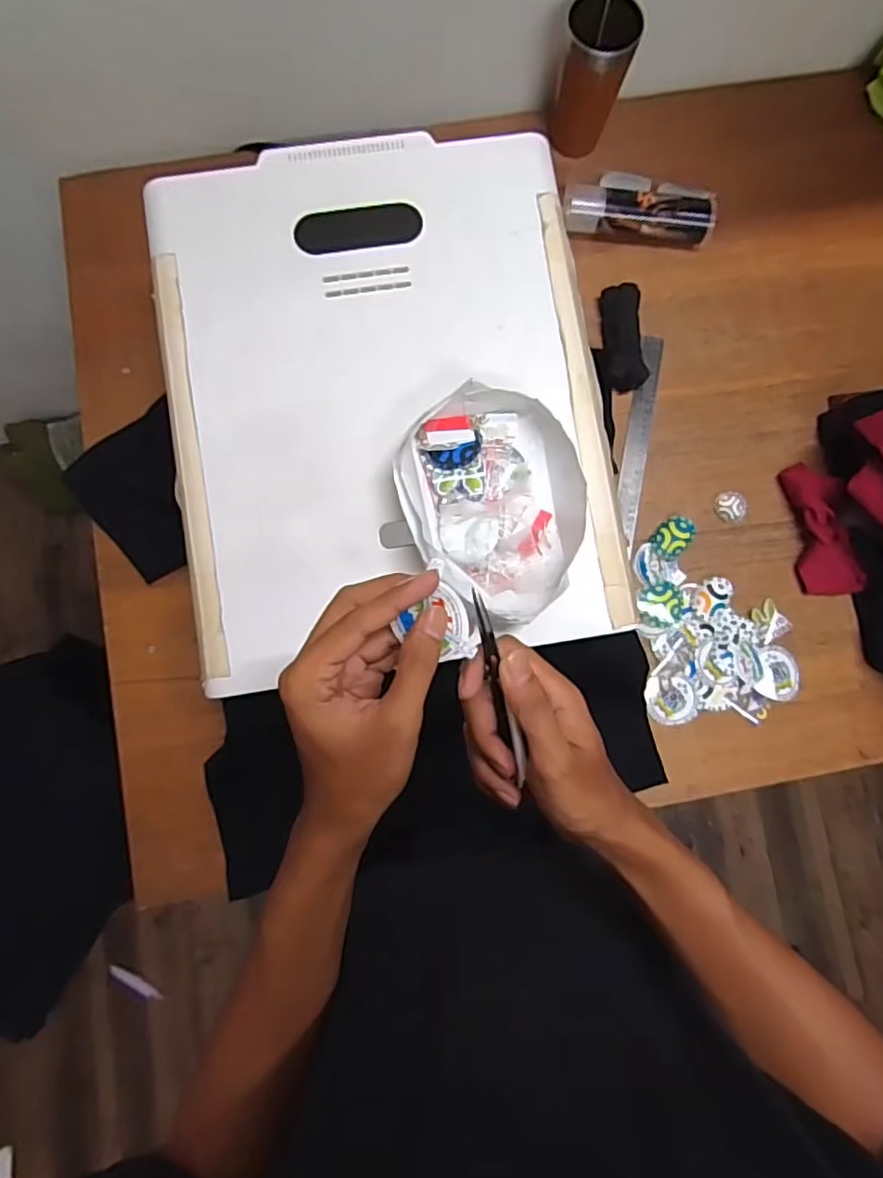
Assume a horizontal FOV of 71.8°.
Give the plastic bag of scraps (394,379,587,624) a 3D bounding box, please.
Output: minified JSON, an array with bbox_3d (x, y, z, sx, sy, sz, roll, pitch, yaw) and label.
[{"bbox_3d":[0.052,-0.078,0.546,0.167,0.061,0.199,-27,90,-5],"label":"plastic bag of scraps"}]

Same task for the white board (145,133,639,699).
[{"bbox_3d":[-0.054,-0.186,0.575,0.394,0.017,0.500,-9,85,-2],"label":"white board"}]

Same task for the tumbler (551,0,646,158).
[{"bbox_3d":[0.174,-0.608,0.739,0.079,0.159,0.077,12,87,-4],"label":"tumbler"}]

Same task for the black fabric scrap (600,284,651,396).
[{"bbox_3d":[0.224,-0.309,0.752,0.047,0.029,0.131,-3,88,-4],"label":"black fabric scrap"}]

